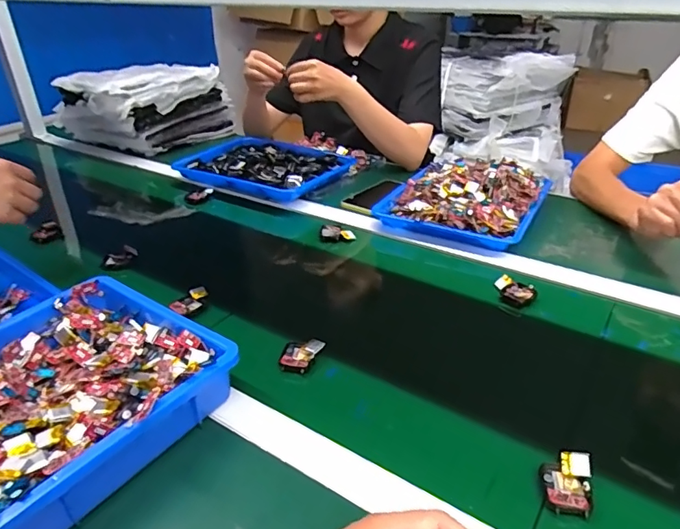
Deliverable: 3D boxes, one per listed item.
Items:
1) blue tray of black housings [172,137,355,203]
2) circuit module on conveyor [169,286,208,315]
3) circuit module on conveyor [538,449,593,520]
[{"bbox_3d":[-0.149,-0.220,1.082,0.317,0.045,0.262,16,35,27],"label":"blue tray of black housings"},{"bbox_3d":[-0.201,0.048,0.674,0.031,0.022,0.049,10,33,18],"label":"circuit module on conveyor"},{"bbox_3d":[0.192,0.181,0.425,0.038,0.019,0.055,8,32,16],"label":"circuit module on conveyor"}]

